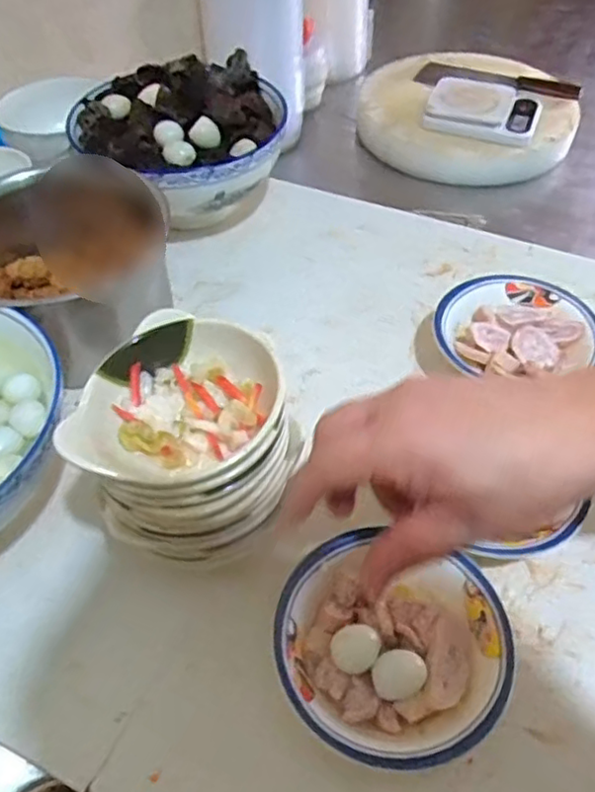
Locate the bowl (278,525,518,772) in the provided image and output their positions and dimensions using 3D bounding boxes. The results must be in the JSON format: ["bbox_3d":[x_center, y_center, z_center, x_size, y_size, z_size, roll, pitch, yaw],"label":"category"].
[{"bbox_3d":[0.054,0.142,0.355,0.122,0.046,0.115,-3,53,3],"label":"bowl"}]

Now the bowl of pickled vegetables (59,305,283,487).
[{"bbox_3d":[-0.061,0.002,0.343,0.100,0.040,0.105,1,53,6],"label":"bowl of pickled vegetables"}]

